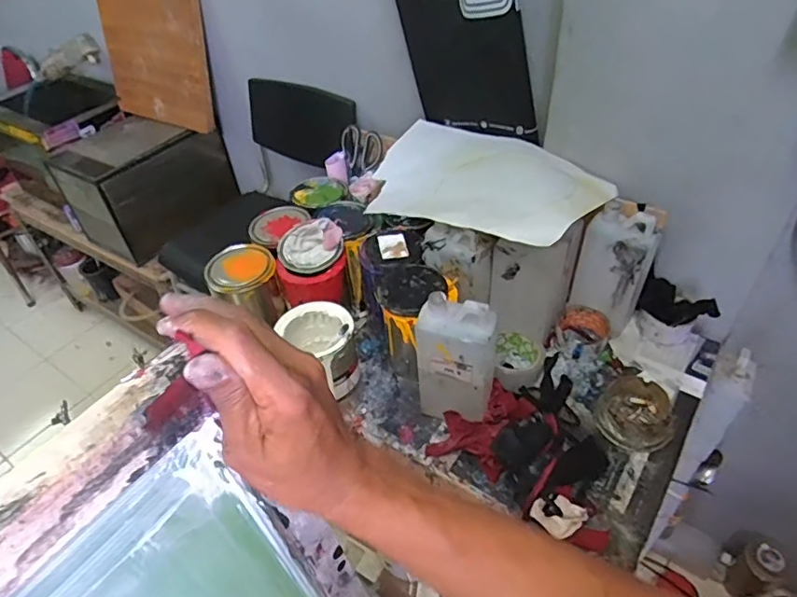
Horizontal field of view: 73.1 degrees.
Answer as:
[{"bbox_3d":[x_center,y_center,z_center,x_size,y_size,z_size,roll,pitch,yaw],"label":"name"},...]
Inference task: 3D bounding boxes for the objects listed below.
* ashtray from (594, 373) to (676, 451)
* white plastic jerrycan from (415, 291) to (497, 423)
[{"bbox_3d":[0.339,0.161,0.765,0.100,0.040,0.097,-3,45,3],"label":"ashtray"},{"bbox_3d":[0.076,0.081,0.711,0.102,0.194,0.064,10,47,15],"label":"white plastic jerrycan"}]

